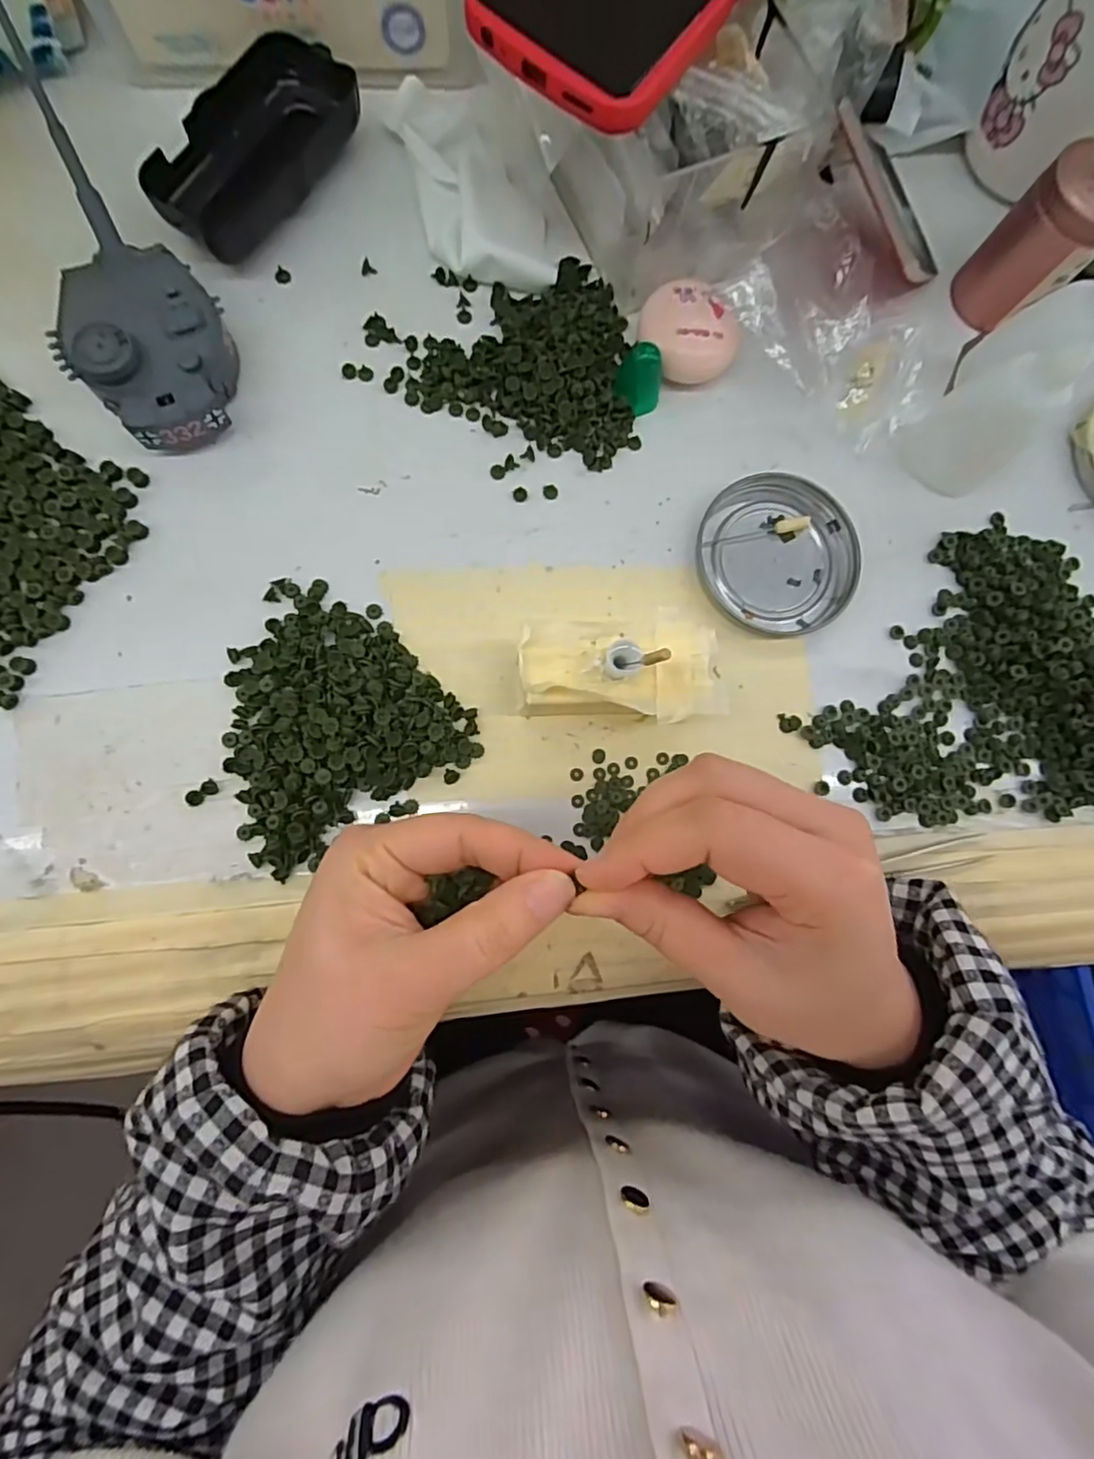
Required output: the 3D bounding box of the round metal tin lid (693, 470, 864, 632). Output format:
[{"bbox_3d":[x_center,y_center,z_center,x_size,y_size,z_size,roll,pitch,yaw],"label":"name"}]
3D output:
[{"bbox_3d":[0.113,-0.086,0.300,0.079,0.008,0.073,1,83,-5],"label":"round metal tin lid"}]

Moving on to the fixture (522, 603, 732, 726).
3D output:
[{"bbox_3d":[0.031,-0.024,0.270,0.084,0.039,0.046,-6,84,-6],"label":"fixture"}]

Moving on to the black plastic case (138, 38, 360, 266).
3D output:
[{"bbox_3d":[-0.138,-0.278,0.292,0.055,0.022,0.115,33,82,-1],"label":"black plastic case"}]

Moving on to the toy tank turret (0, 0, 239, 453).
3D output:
[{"bbox_3d":[-0.193,-0.202,0.264,0.067,0.050,0.162,-30,87,-8],"label":"toy tank turret"}]

